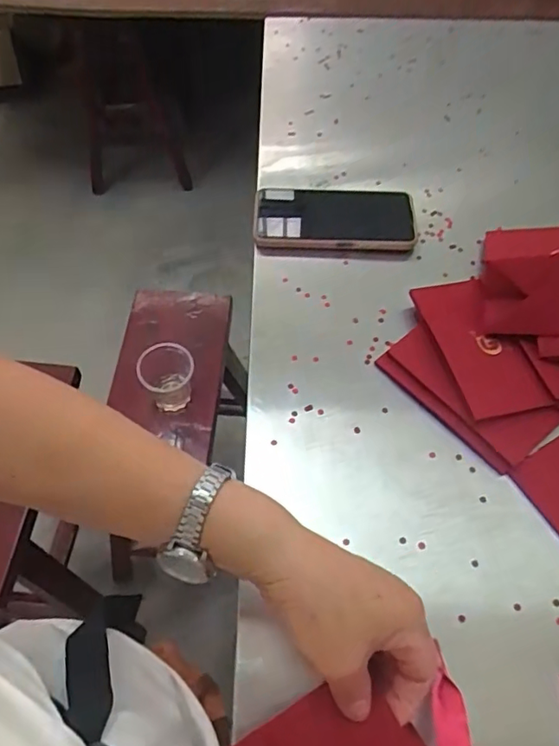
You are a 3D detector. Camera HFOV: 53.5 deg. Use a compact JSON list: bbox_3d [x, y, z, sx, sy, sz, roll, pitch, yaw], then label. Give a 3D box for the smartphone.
[{"bbox_3d":[0.059,-0.161,0.577,0.164,0.016,0.085,-2,59,1],"label":"smartphone"}]

